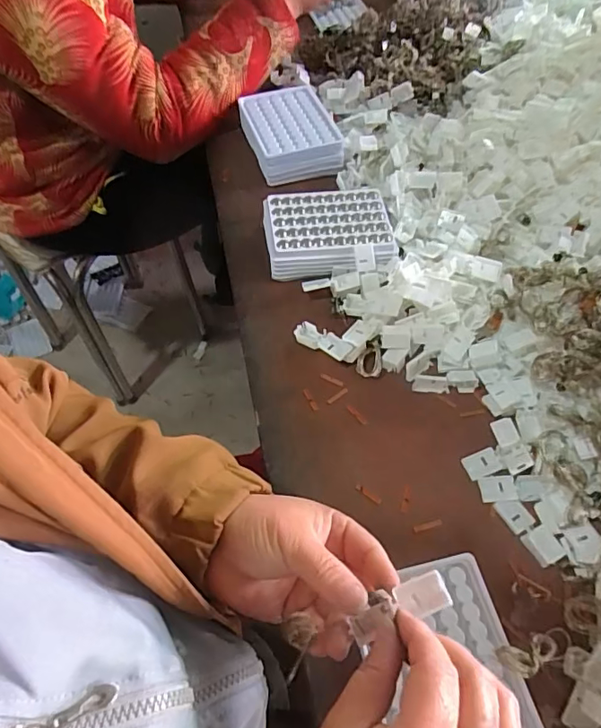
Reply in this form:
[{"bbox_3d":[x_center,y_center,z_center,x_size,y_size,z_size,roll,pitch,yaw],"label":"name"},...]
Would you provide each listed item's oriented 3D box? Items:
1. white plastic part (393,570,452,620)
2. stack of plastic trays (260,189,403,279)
[{"bbox_3d":[0.065,0.124,0.265,0.027,0.004,0.019,-25,79,5],"label":"white plastic part"},{"bbox_3d":[0.029,-0.136,0.523,0.130,0.029,0.100,-1,57,-2],"label":"stack of plastic trays"}]

